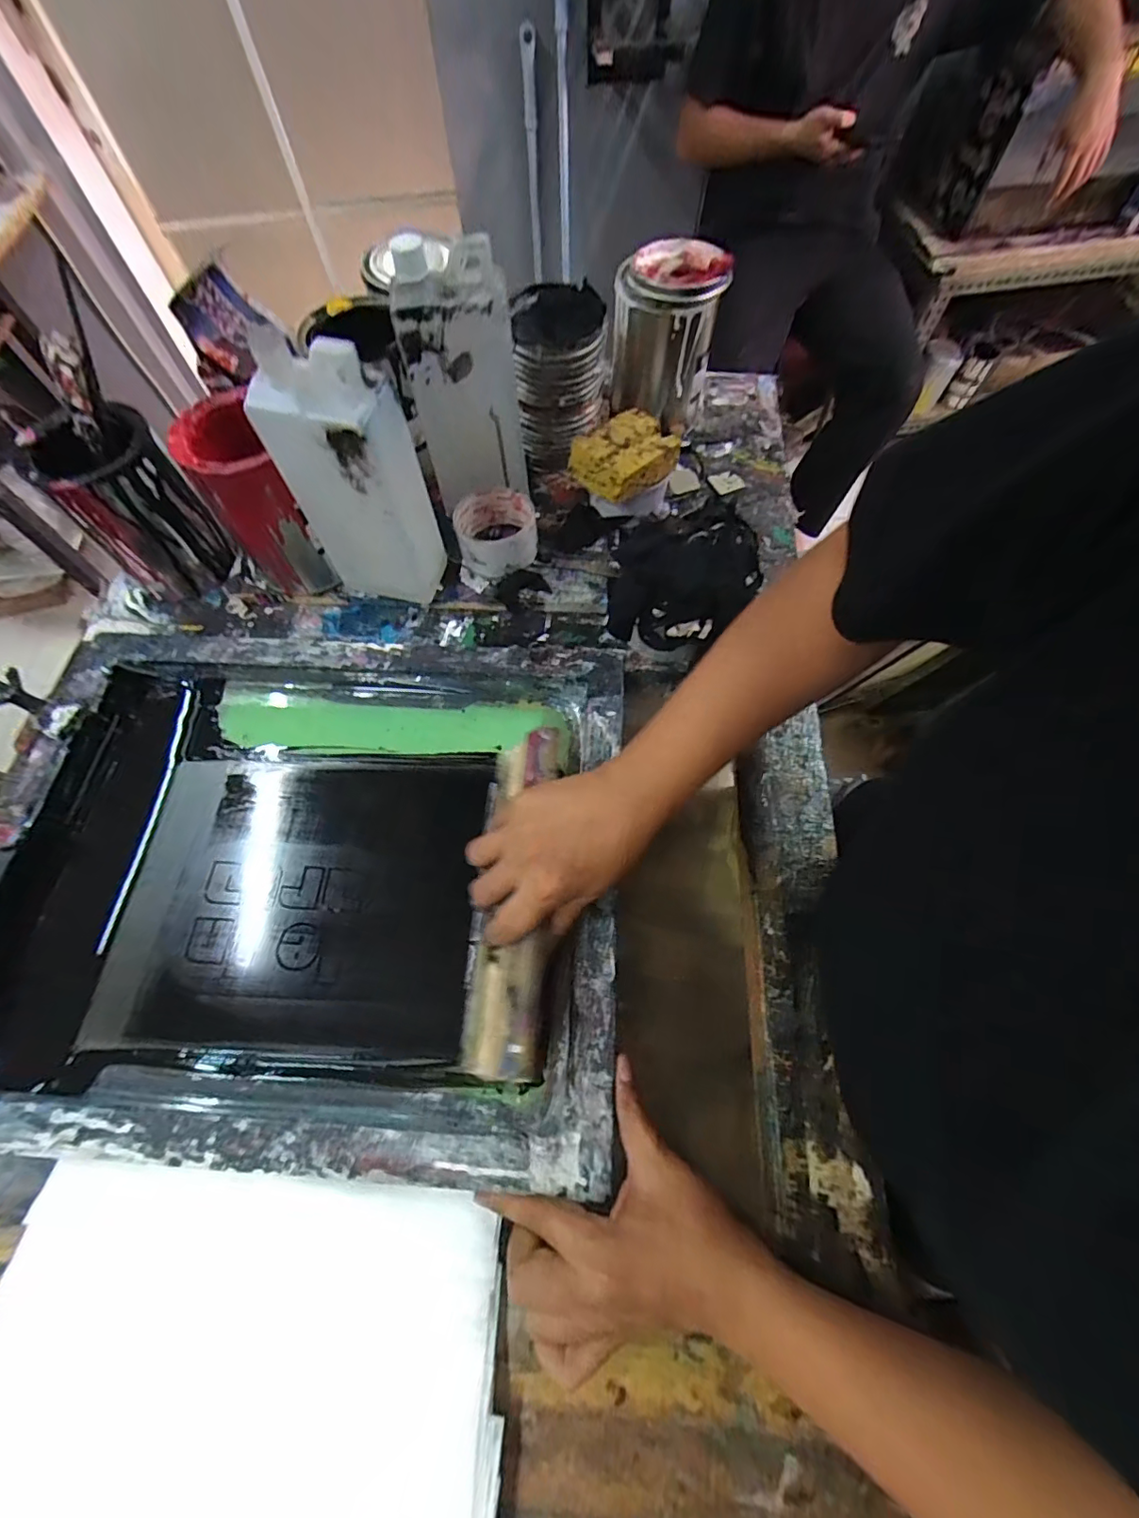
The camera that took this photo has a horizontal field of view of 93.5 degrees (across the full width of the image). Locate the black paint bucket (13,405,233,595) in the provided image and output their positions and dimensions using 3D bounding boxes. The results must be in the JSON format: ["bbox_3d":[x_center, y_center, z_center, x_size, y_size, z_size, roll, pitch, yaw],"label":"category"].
[{"bbox_3d":[-0.418,-0.246,0.531,0.096,0.144,0.095,-1,66,2],"label":"black paint bucket"}]

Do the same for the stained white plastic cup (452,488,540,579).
[{"bbox_3d":[-0.075,-0.234,0.555,0.080,0.052,0.089,-7,66,-1],"label":"stained white plastic cup"}]

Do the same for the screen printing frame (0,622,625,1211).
[{"bbox_3d":[-0.210,0.067,0.455,0.491,0.062,0.441,3,67,3],"label":"screen printing frame"}]

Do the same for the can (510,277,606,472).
[{"bbox_3d":[-0.009,-0.402,0.570,0.087,0.138,0.087,-5,66,0],"label":"can"}]

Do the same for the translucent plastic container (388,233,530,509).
[{"bbox_3d":[-0.095,-0.347,0.494,0.094,0.193,0.068,2,65,2],"label":"translucent plastic container"}]

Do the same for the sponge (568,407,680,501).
[{"bbox_3d":[0.057,-0.301,0.530,0.095,0.037,0.073,-42,71,-17],"label":"sponge"}]

